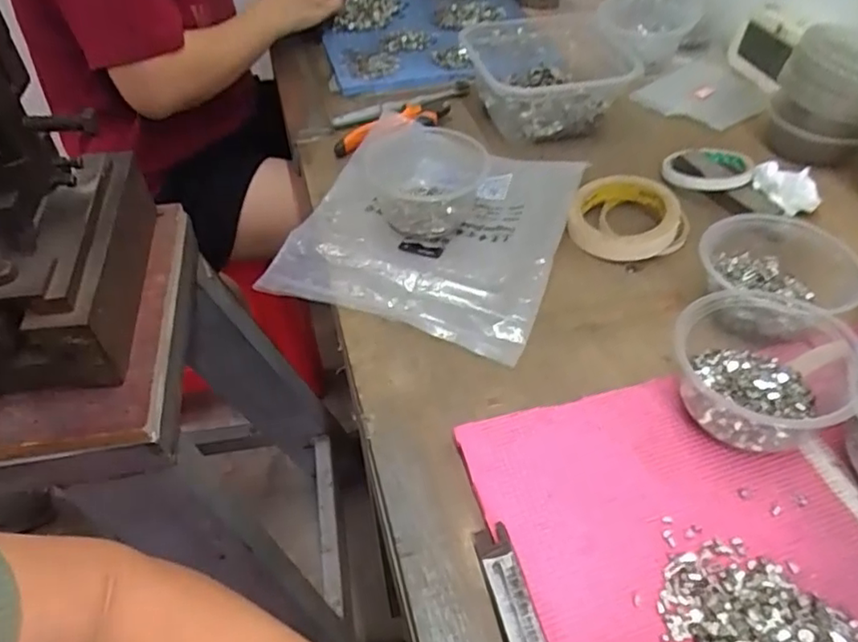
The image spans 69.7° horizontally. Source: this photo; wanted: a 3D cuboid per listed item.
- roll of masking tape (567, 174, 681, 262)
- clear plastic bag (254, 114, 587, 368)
[{"bbox_3d":[0.181,-0.100,0.578,0.096,0.029,0.093,-1,47,1],"label":"roll of masking tape"},{"bbox_3d":[0.005,-0.099,0.584,0.233,0.028,0.264,14,49,15],"label":"clear plastic bag"}]

